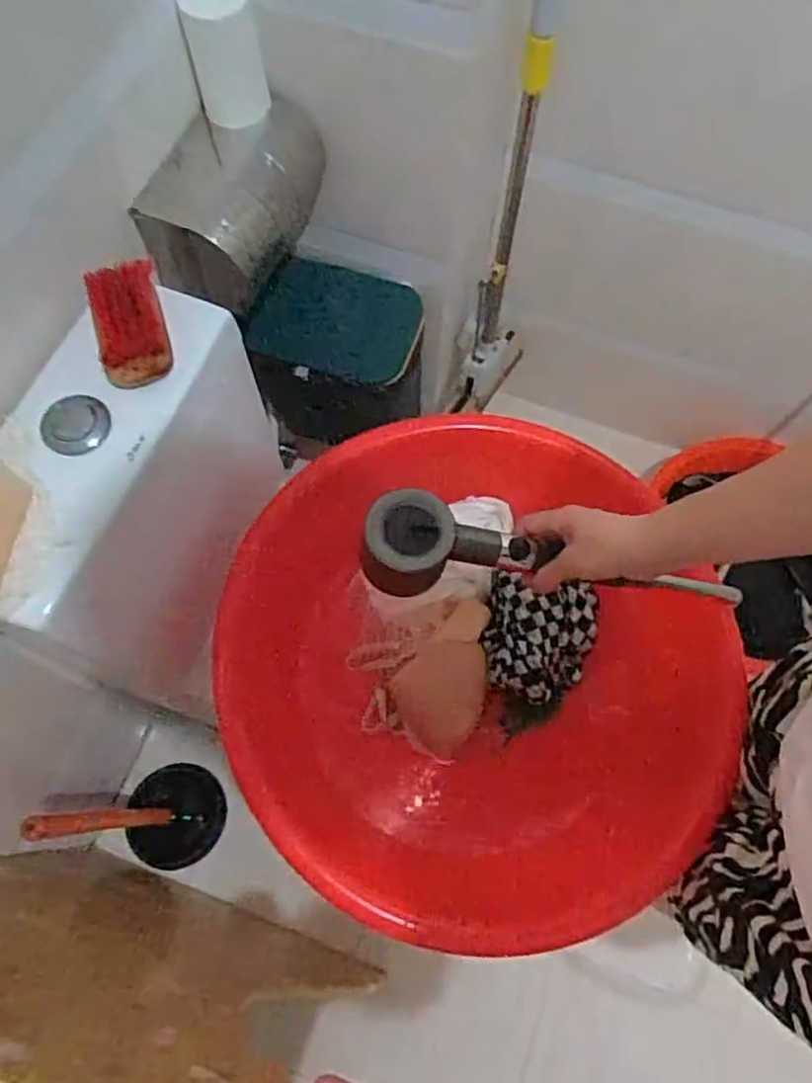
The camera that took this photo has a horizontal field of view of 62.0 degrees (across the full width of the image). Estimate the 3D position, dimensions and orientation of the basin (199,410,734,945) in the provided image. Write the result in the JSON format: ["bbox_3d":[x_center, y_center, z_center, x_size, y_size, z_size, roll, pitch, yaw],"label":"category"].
[{"bbox_3d":[0.079,0.149,0.751,0.575,0.159,0.540,1,69,-1],"label":"basin"}]

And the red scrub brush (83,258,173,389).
[{"bbox_3d":[-0.249,-0.195,0.609,0.057,0.041,0.110,-12,70,-6],"label":"red scrub brush"}]

